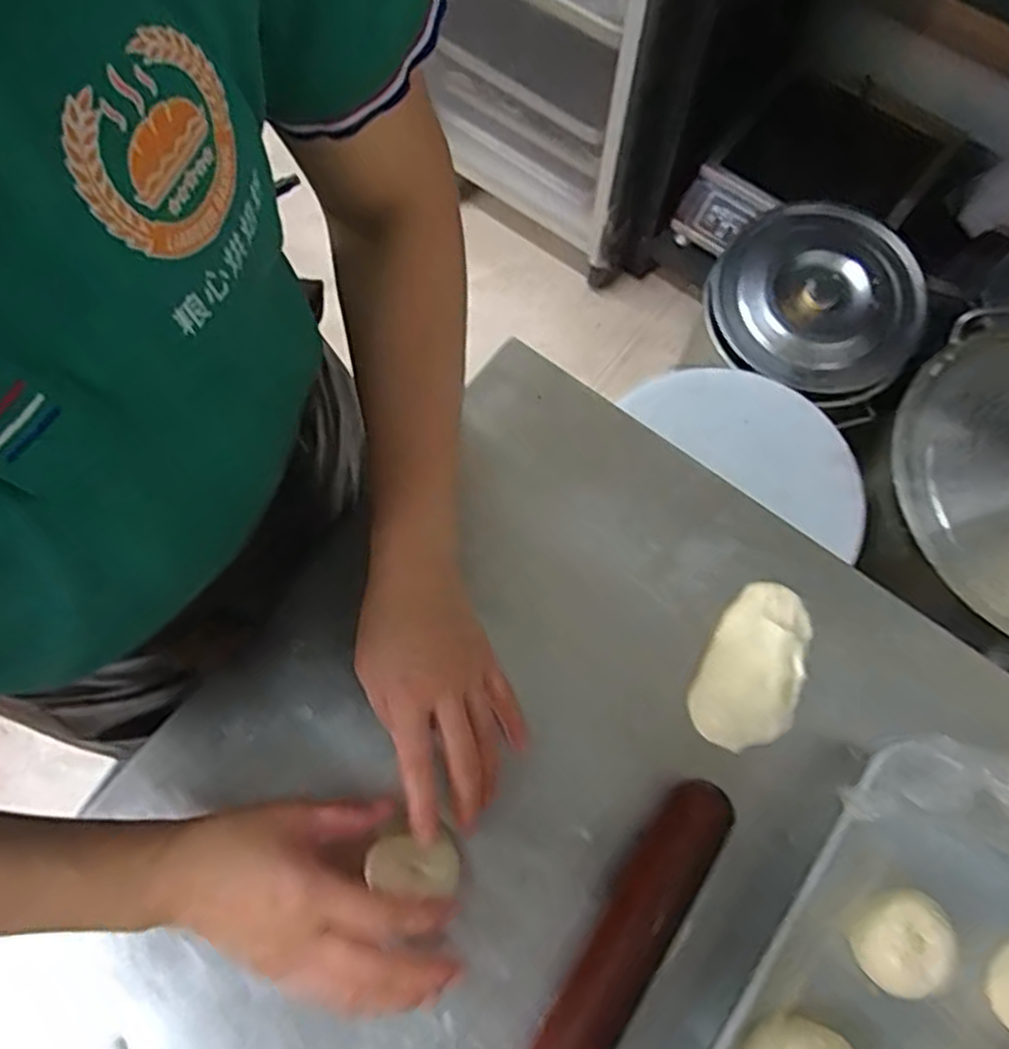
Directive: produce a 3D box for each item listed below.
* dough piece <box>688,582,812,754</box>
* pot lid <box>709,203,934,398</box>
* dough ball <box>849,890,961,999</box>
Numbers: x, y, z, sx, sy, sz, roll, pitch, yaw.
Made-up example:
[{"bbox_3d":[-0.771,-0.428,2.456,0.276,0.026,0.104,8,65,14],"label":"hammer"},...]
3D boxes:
[{"bbox_3d":[0.168,0.094,0.493,0.063,0.026,0.113,23,73,7],"label":"dough piece"},{"bbox_3d":[0.485,-0.350,1.136,0.312,0.043,0.295,0,72,0],"label":"pot lid"},{"bbox_3d":[0.231,0.243,0.430,0.052,0.032,0.049,0,72,0],"label":"dough ball"}]

